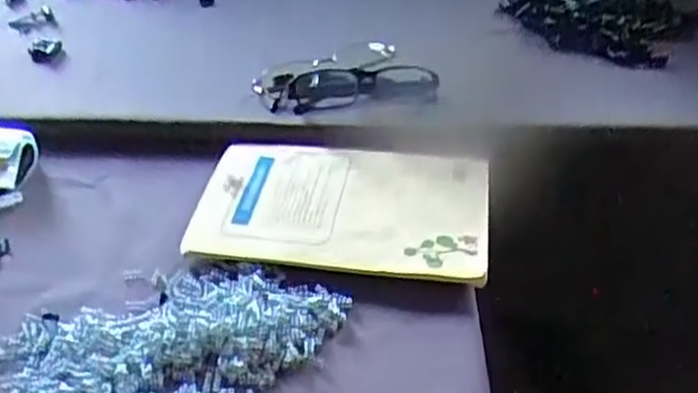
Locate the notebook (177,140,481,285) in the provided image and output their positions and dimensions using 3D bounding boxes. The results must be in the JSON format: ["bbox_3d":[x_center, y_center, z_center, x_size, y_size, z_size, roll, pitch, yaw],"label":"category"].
[{"bbox_3d":[-0.005,0.001,0.521,0.203,0.011,0.133,6,39,7],"label":"notebook"}]

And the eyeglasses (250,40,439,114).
[{"bbox_3d":[-0.004,-0.104,0.617,0.157,0.044,0.069,-3,40,0],"label":"eyeglasses"}]

